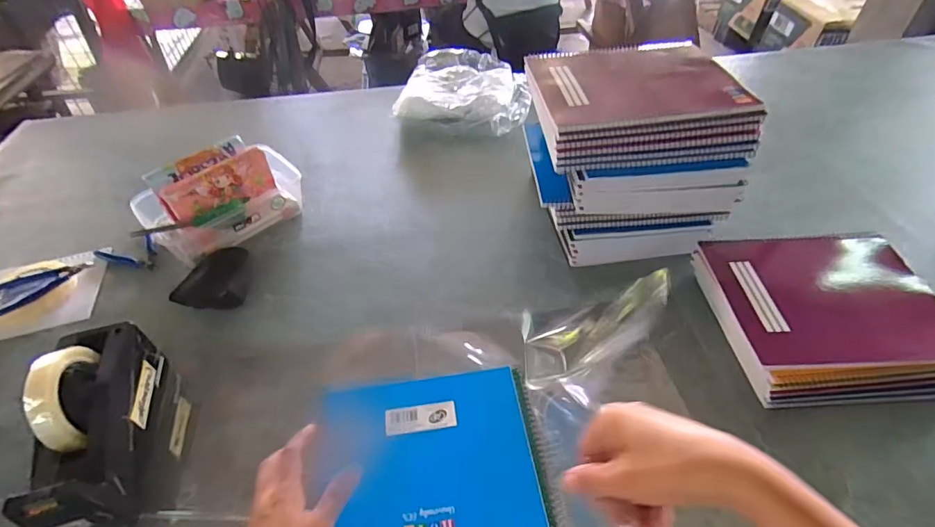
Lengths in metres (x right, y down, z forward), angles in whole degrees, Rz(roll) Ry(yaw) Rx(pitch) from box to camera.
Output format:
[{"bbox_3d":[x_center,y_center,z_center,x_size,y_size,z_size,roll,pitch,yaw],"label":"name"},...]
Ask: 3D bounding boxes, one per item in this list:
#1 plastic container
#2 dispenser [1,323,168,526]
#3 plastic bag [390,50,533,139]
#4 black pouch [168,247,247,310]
[{"bbox_3d":[-0.391,-0.111,0.728,0.232,0.111,0.142,-32,54,-26],"label":"plastic container"},{"bbox_3d":[-0.384,0.161,0.472,0.077,0.125,0.201,-12,47,-9],"label":"dispenser"},{"bbox_3d":[-0.003,-0.383,1.006,0.284,0.057,0.272,7,47,9],"label":"plastic bag"},{"bbox_3d":[-0.357,0.020,0.660,0.089,0.025,0.098,0,47,1],"label":"black pouch"}]

